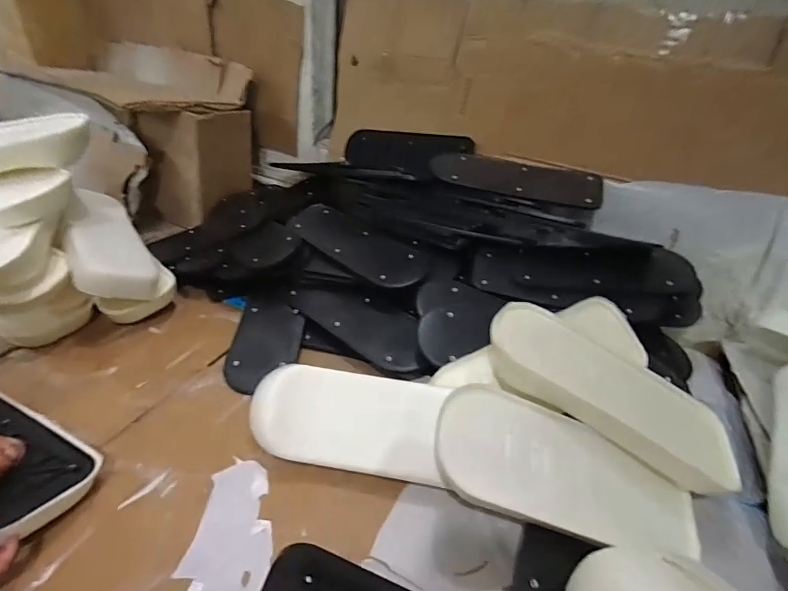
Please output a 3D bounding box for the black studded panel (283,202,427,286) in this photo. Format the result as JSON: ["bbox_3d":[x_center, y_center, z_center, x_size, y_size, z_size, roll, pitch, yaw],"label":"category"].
[{"bbox_3d":[-0.108,-0.138,1.086,0.447,0.023,0.170,31,41,31],"label":"black studded panel"}]

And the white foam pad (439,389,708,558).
[{"bbox_3d":[0.254,0.257,0.614,0.400,0.043,0.158,18,67,-1],"label":"white foam pad"}]

